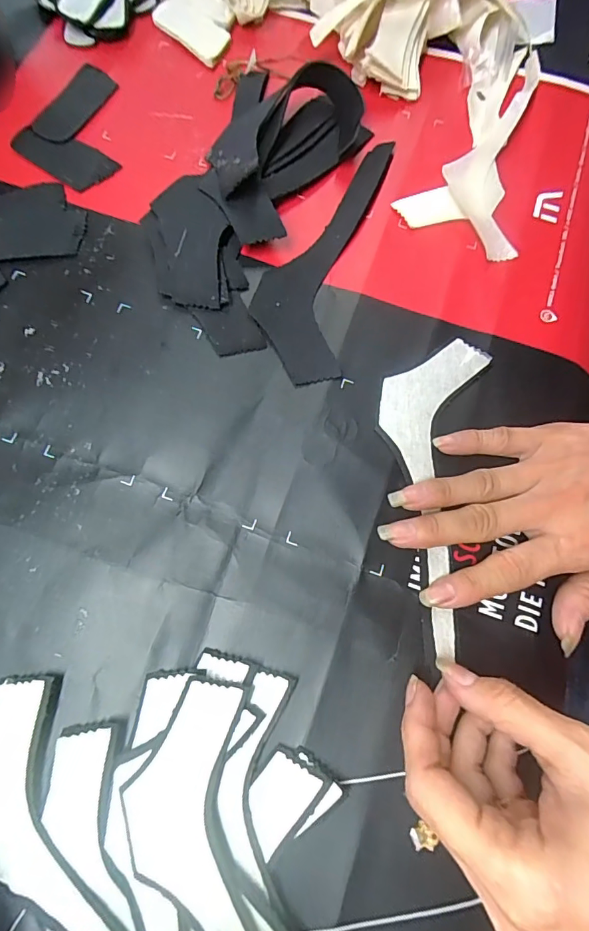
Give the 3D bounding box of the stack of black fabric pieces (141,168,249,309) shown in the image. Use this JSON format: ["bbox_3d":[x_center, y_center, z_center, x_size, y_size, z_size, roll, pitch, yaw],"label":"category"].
[{"bbox_3d":[-0.063,-0.138,0.278,0.052,0.012,0.097,-16,75,-6],"label":"stack of black fabric pieces"}]

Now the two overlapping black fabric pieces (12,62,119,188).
[{"bbox_3d":[-0.144,-0.237,0.311,0.071,0.004,0.098,25,75,6],"label":"two overlapping black fabric pieces"}]

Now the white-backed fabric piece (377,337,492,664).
[{"bbox_3d":[0.075,0.009,0.245,0.058,0.006,0.172,5,74,0],"label":"white-backed fabric piece"}]

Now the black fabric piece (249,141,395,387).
[{"bbox_3d":[0.016,-0.138,0.284,0.058,0.007,0.183,13,74,3],"label":"black fabric piece"}]

